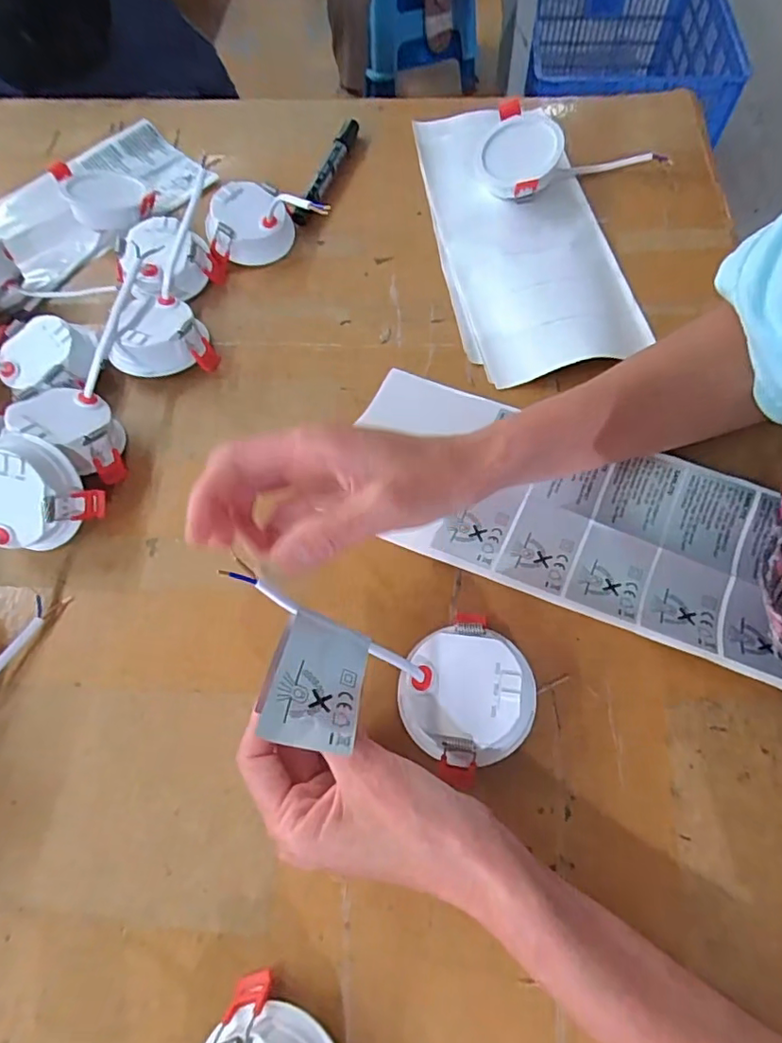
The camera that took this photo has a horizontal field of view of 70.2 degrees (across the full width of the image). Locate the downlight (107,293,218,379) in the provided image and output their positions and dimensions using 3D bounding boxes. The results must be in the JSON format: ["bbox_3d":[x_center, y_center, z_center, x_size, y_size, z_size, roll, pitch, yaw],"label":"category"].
[{"bbox_3d":[-0.171,-0.137,0.413,0.067,0.033,0.059,-16,64,-5],"label":"downlight"}]

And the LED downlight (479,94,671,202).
[{"bbox_3d":[0.148,-0.330,0.487,0.153,0.038,0.099,-21,65,-8],"label":"LED downlight"}]

